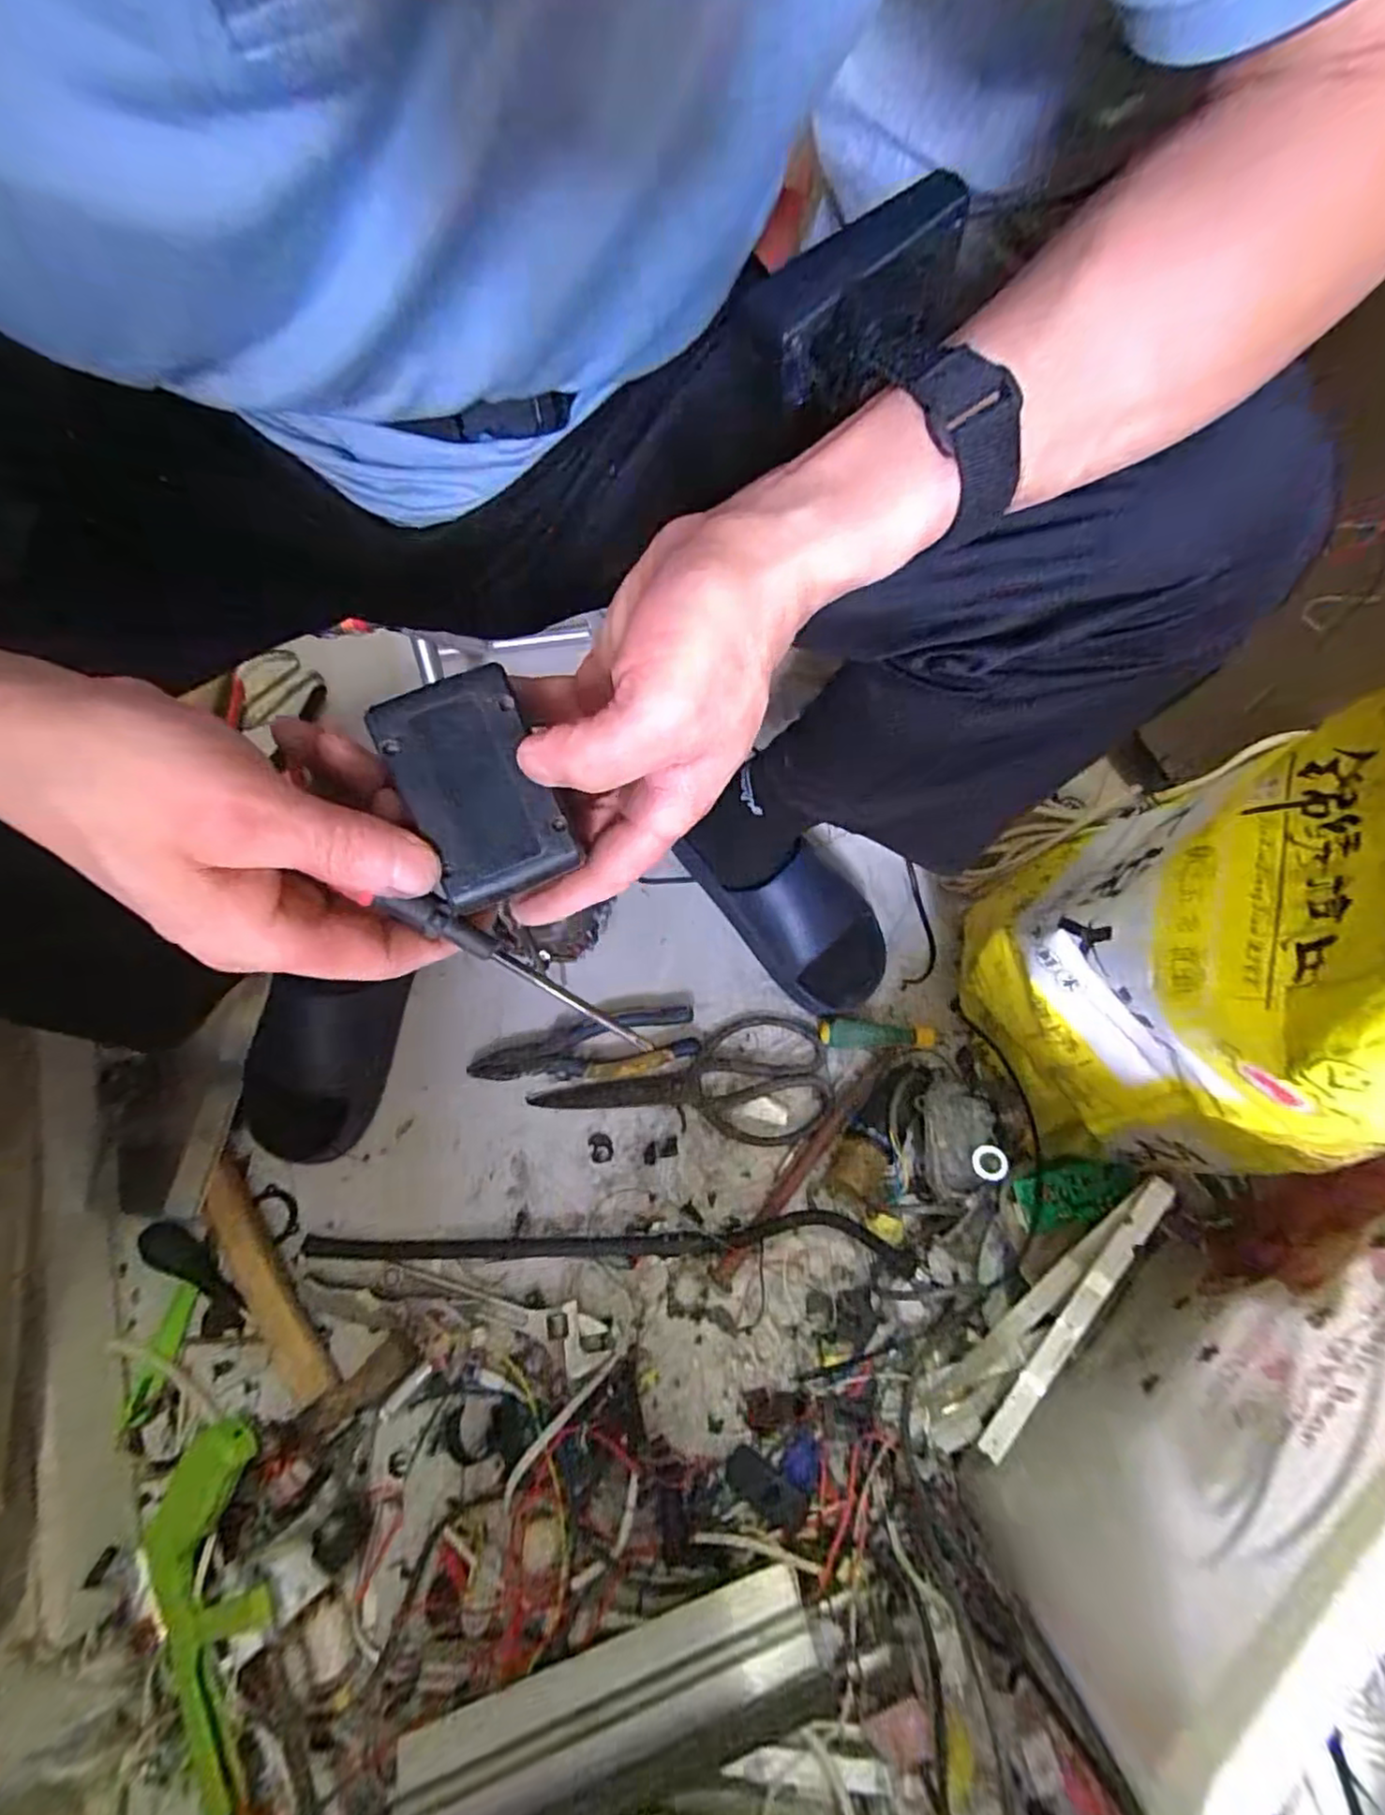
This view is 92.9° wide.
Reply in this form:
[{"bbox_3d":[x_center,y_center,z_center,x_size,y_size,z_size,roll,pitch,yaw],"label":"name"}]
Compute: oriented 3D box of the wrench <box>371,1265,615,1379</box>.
[{"bbox_3d":[-0.157,0.318,0.525,0.195,0.012,0.043,19,69,8],"label":"wrench"}]

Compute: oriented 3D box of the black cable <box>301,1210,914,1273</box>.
[{"bbox_3d":[-0.071,0.269,0.531,0.478,0.025,0.036,-1,68,0],"label":"black cable"}]

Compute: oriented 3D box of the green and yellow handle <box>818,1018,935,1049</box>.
[{"bbox_3d":[0.167,0.114,0.591,0.105,0.021,0.025,1,68,1],"label":"green and yellow handle"}]

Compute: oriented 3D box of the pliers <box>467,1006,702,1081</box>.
[{"bbox_3d":[-0.097,0.124,0.595,0.197,0.021,0.060,-5,68,-2],"label":"pliers"}]

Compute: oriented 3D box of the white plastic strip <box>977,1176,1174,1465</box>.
[{"bbox_3d":[0.254,0.269,0.436,0.016,0.020,0.208,35,87,13],"label":"white plastic strip"}]

